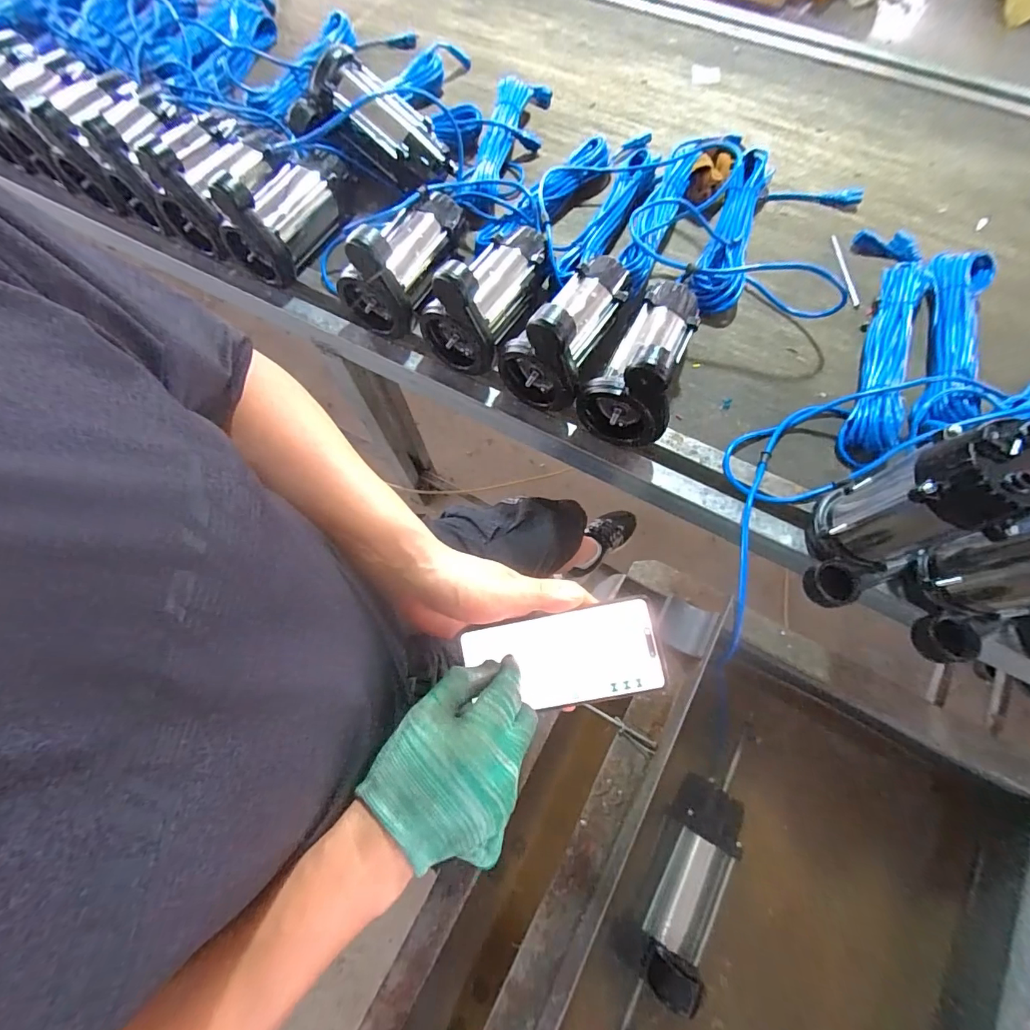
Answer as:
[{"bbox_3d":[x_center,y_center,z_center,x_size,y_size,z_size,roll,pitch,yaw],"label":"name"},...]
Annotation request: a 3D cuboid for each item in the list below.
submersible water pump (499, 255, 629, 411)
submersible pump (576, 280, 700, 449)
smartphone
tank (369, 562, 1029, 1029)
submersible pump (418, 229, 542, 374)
[{"bbox_3d":[0.080,-0.284,0.648,0.117,0.165,0.227,26,73,9],"label":"submersible water pump"},{"bbox_3d":[0.179,-0.231,0.628,0.118,0.165,0.233,20,72,8],"label":"submersible pump"},{"bbox_3d":[0.040,0.120,0.375,0.156,0.008,0.074,-14,77,6],"label":"smartphone"},{"bbox_3d":[0.206,0.534,0.575,0.574,0.297,0.728,28,73,10],"label":"tank"},{"bbox_3d":[-0.037,-0.360,0.681,0.130,0.163,0.238,26,73,9],"label":"submersible pump"}]

